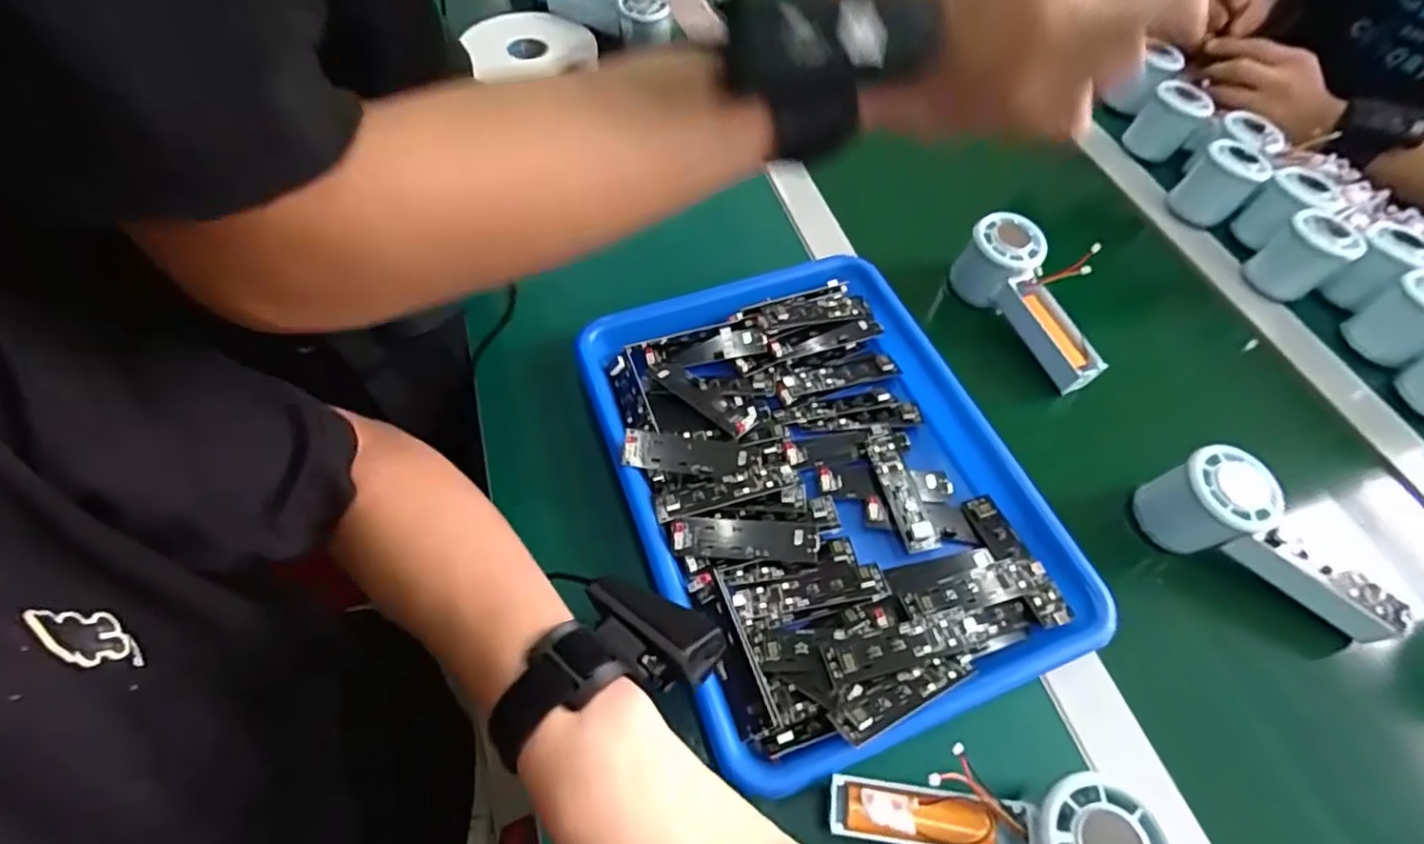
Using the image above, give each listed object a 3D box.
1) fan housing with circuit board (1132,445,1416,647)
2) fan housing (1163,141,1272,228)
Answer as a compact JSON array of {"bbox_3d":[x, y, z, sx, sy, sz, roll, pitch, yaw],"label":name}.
[{"bbox_3d":[0.362,0.076,0.408,0.147,0.062,0.047,33,61,16],"label":"fan housing with circuit board"},{"bbox_3d":[0.482,-0.226,0.602,0.045,0.060,0.056,-34,65,-23],"label":"fan housing"}]

